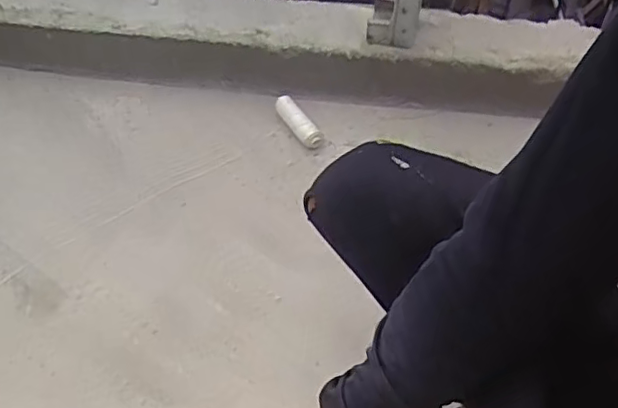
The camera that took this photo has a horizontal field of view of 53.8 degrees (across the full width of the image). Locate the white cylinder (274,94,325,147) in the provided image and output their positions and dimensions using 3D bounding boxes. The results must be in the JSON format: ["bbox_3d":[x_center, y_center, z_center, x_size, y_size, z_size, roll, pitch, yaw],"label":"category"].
[{"bbox_3d":[-0.020,-0.129,0.935,0.029,0.022,0.103,-31,63,-16],"label":"white cylinder"}]

